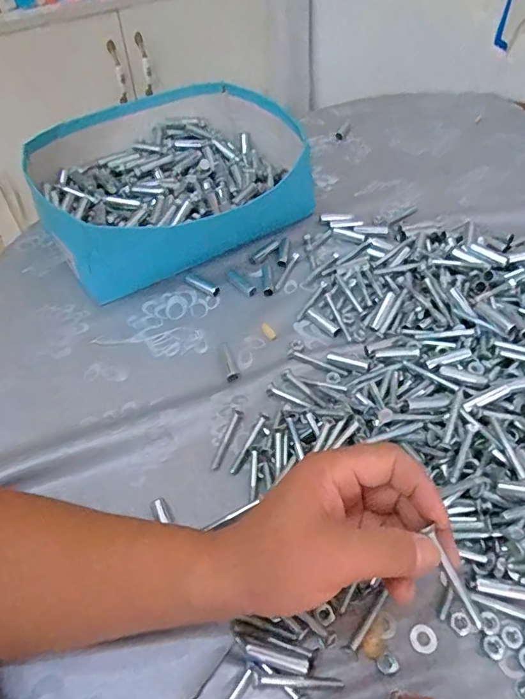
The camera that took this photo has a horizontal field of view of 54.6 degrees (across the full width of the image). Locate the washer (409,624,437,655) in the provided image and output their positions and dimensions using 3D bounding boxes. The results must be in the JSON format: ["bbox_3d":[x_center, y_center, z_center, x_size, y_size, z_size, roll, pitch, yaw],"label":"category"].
[{"bbox_3d":[0.103,0.185,0.325,0.016,0.004,0.017,-2,50,2],"label":"washer"}]

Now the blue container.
[{"bbox_3d":[-0.098,-0.197,0.596,0.301,0.089,0.261,-21,52,-14],"label":"blue container"}]

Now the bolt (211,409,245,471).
[{"bbox_3d":[-0.029,0.074,0.420,0.008,0.004,0.057,13,52,14],"label":"bolt"}]

